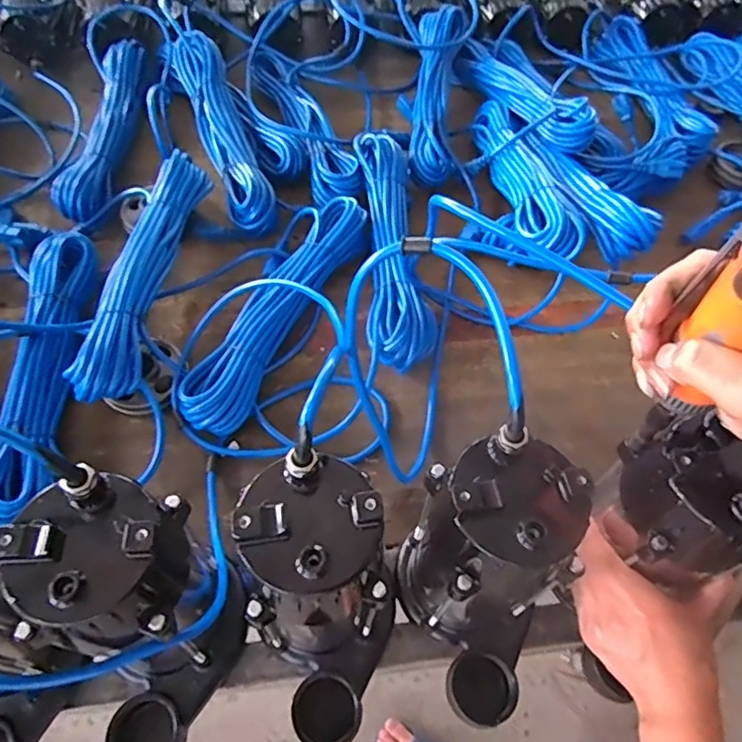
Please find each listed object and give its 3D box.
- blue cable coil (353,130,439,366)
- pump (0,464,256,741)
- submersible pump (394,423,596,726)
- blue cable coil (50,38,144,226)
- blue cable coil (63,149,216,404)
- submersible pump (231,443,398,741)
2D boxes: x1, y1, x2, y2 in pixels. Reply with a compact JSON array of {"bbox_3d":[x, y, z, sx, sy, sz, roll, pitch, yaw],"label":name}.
[{"bbox_3d":[0.026,-0.163,0.727,0.073,0.053,0.359,-1,58,-4],"label":"blue cable coil"},{"bbox_3d":[-0.162,0.181,0.390,0.095,0.229,0.149,-3,58,-6],"label":"pump"},{"bbox_3d":[0.084,0.159,0.413,0.101,0.236,0.142,1,58,-3],"label":"submersible pump"},{"bbox_3d":[-0.378,-0.346,0.820,0.066,0.052,0.343,1,58,-3],"label":"blue cable coil"},{"bbox_3d":[-0.253,-0.121,0.653,0.069,0.044,0.348,8,58,1],"label":"blue cable coil"},{"bbox_3d":[-0.033,0.165,0.401,0.098,0.225,0.150,13,58,5],"label":"submersible pump"}]

